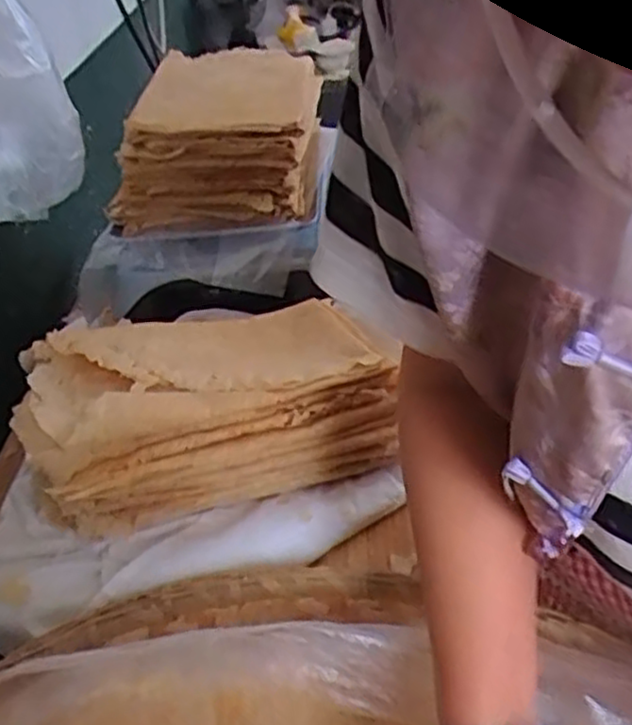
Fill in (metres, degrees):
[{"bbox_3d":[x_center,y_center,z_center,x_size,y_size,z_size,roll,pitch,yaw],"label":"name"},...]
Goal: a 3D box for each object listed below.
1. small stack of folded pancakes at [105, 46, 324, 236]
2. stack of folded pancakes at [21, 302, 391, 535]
[{"bbox_3d":[-0.104,-0.278,0.884,0.205,0.117,0.307,0,36,8],"label":"small stack of folded pancakes"},{"bbox_3d":[-0.094,0.029,0.653,0.285,0.103,0.203,-16,36,-14],"label":"stack of folded pancakes"}]

